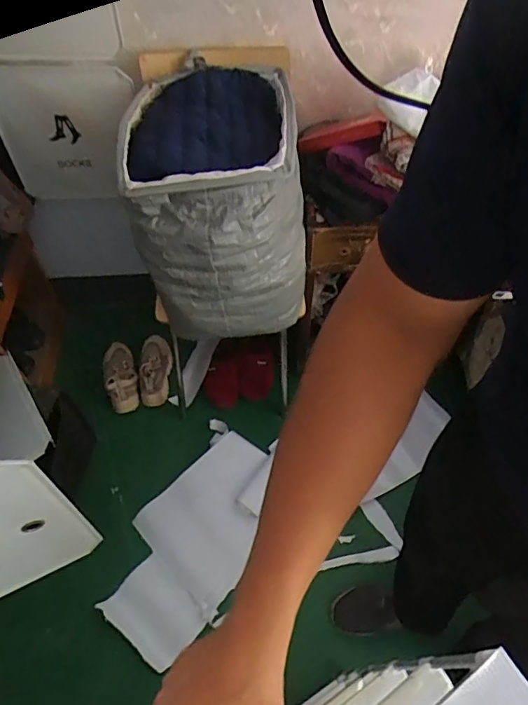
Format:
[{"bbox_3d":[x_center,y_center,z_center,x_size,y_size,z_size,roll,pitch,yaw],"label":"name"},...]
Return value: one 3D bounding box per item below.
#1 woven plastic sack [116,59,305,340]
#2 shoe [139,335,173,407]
[{"bbox_3d":[-0.104,-0.356,1.104,0.364,0.399,0.504,-8,55,-5],"label":"woven plastic sack"},{"bbox_3d":[-0.354,0.050,1.552,0.107,0.099,0.249,-5,54,-3],"label":"shoe"}]

